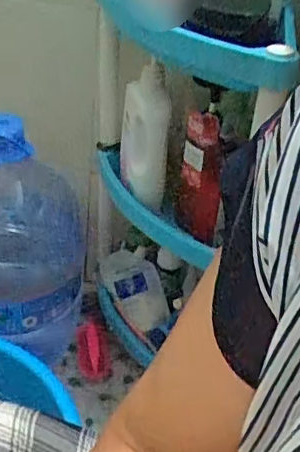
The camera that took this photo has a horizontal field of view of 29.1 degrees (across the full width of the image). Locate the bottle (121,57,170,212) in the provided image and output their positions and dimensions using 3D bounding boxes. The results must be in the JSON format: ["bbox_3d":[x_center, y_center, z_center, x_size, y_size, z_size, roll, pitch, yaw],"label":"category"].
[{"bbox_3d":[-0.008,-0.124,0.879,0.067,0.232,0.058,6,36,-1],"label":"bottle"}]

